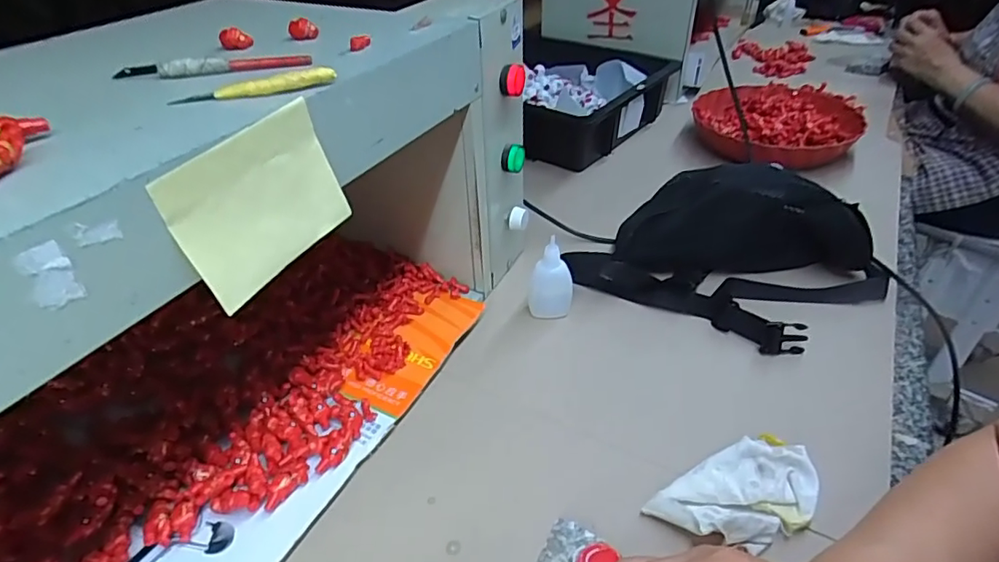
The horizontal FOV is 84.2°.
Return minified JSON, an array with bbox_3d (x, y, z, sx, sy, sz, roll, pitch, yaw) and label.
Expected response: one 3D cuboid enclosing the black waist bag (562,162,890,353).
[{"bbox_3d":[0.245,-0.036,0.583,0.282,0.113,0.196,25,43,28],"label":"black waist bag"}]

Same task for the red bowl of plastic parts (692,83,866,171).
[{"bbox_3d":[0.452,-0.254,0.898,0.271,0.065,0.269,-1,37,1],"label":"red bowl of plastic parts"}]

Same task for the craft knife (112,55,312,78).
[{"bbox_3d":[-0.178,-0.134,0.344,0.114,0.013,0.013,-8,38,-9],"label":"craft knife"}]

